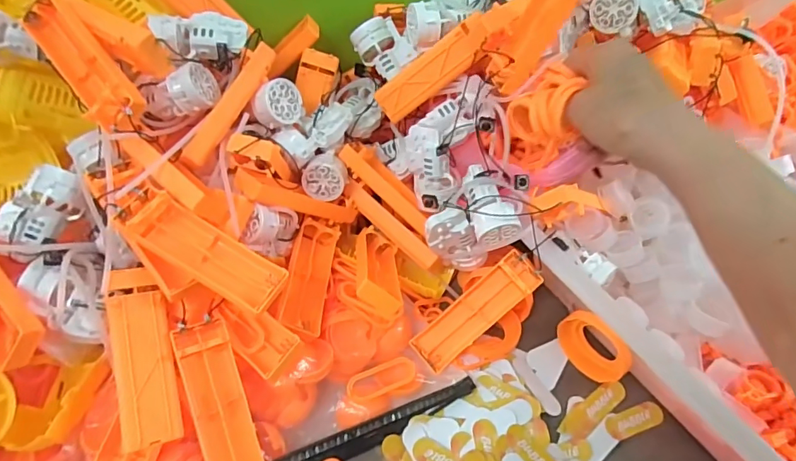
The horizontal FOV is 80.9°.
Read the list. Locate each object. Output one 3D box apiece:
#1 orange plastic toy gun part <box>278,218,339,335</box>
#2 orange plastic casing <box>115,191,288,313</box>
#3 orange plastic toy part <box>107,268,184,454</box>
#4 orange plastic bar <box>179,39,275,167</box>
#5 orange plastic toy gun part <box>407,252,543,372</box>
[{"bbox_3d":[-0.072,0.034,0.378,0.032,0.024,0.104,4,52,3],"label":"orange plastic toy gun part"},{"bbox_3d":[-0.122,0.014,0.303,0.099,0.015,0.034,32,56,-1],"label":"orange plastic casing"},{"bbox_3d":[-0.158,0.077,0.291,0.033,0.008,0.106,-3,71,-34],"label":"orange plastic toy part"},{"bbox_3d":[-0.127,-0.095,0.356,0.013,0.020,0.111,21,73,16],"label":"orange plastic bar"},{"bbox_3d":[0.061,0.062,0.366,0.110,0.017,0.033,-42,59,4],"label":"orange plastic toy gun part"}]

